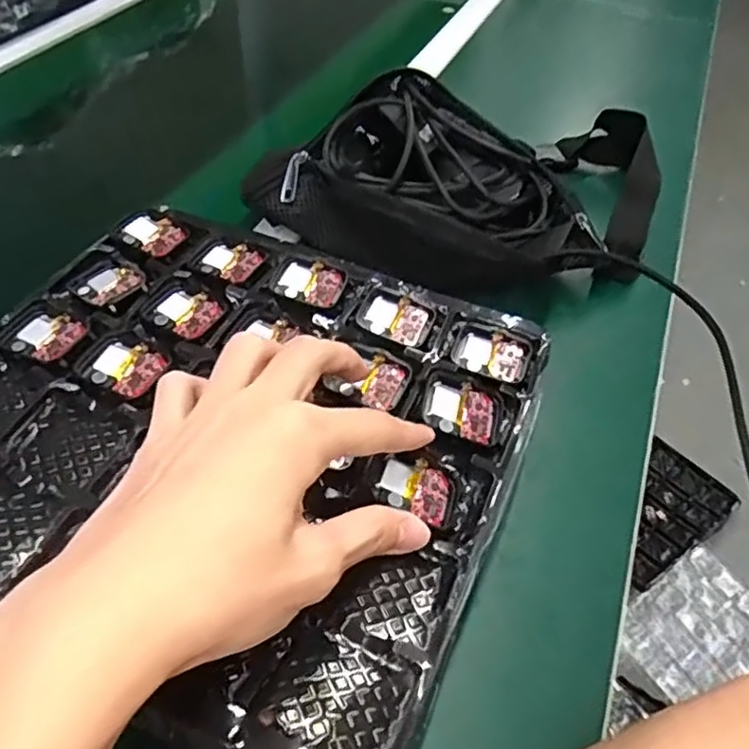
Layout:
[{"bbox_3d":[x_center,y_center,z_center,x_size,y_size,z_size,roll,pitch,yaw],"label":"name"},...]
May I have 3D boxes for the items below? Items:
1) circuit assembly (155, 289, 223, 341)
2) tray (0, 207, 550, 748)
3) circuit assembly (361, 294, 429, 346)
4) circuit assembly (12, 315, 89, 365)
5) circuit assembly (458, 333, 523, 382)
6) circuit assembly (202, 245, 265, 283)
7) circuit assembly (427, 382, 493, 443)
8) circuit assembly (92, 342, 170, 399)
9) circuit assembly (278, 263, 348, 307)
[{"bbox_3d":[-0.109,-0.036,0.375,0.035,0.004,0.032,30,52,22],"label":"circuit assembly"},{"bbox_3d":[-0.080,0.021,0.329,0.288,0.018,0.264,20,49,14],"label":"tray"},{"bbox_3d":[0.013,-0.033,0.379,0.035,0.008,0.031,18,49,12],"label":"circuit assembly"},{"bbox_3d":[-0.182,-0.022,0.362,0.035,0.004,0.033,25,51,18],"label":"circuit assembly"},{"bbox_3d":[0.066,-0.011,0.367,0.036,0.005,0.028,22,50,16],"label":"circuit assembly"},{"bbox_3d":[-0.089,-0.071,0.409,0.035,0.004,0.032,18,49,12],"label":"circuit assembly"},{"bbox_3d":[0.045,0.020,0.338,0.032,0.009,0.030,8,47,3],"label":"circuit assembly"},{"bbox_3d":[-0.131,-0.004,0.347,0.035,0.005,0.030,26,51,19],"label":"circuit assembly"},{"bbox_3d":[-0.037,-0.056,0.392,0.038,0.005,0.031,14,48,8],"label":"circuit assembly"}]

